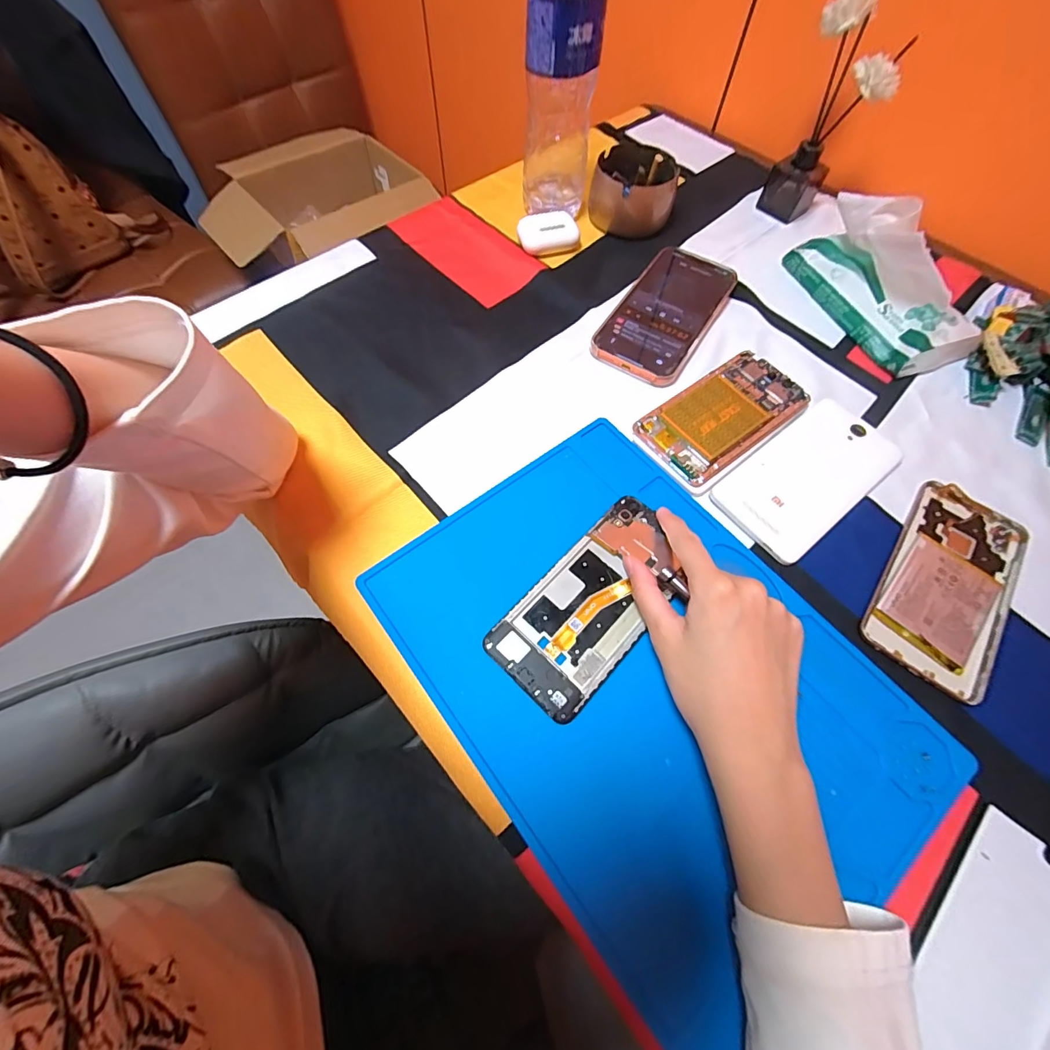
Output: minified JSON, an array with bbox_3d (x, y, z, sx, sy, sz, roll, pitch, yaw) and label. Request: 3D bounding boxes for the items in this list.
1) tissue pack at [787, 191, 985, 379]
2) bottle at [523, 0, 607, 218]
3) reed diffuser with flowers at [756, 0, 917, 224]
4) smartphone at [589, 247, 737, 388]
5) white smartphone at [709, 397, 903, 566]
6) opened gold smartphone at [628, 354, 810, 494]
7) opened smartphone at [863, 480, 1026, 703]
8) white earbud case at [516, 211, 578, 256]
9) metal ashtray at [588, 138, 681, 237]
[{"bbox_3d":[0.323,-0.223,0.401,0.071,0.080,0.170,-22,66,-12],"label":"tissue pack"},{"bbox_3d":[0.033,-0.396,0.400,0.060,0.222,0.056,8,64,2],"label":"bottle"},{"bbox_3d":[0.296,-0.399,0.449,0.063,0.152,0.070,3,64,0],"label":"reed diffuser with flowers"},{"bbox_3d":[0.131,-0.197,0.420,0.083,0.014,0.166,30,66,12],"label":"smartphone"},{"bbox_3d":[0.218,-0.039,0.345,0.151,0.008,0.074,-36,70,-17],"label":"white smartphone"},{"bbox_3d":[0.160,-0.086,0.364,0.139,0.014,0.074,-34,69,-17],"label":"opened gold smartphone"},{"bbox_3d":[0.292,0.038,0.312,0.072,0.004,0.153,36,68,15],"label":"opened smartphone"},{"bbox_3d":[0.023,-0.295,0.460,0.057,0.024,0.039,-16,65,-9],"label":"white earbud case"},{"bbox_3d":[0.113,-0.350,0.474,0.084,0.048,0.076,11,64,4],"label":"metal ashtray"}]

